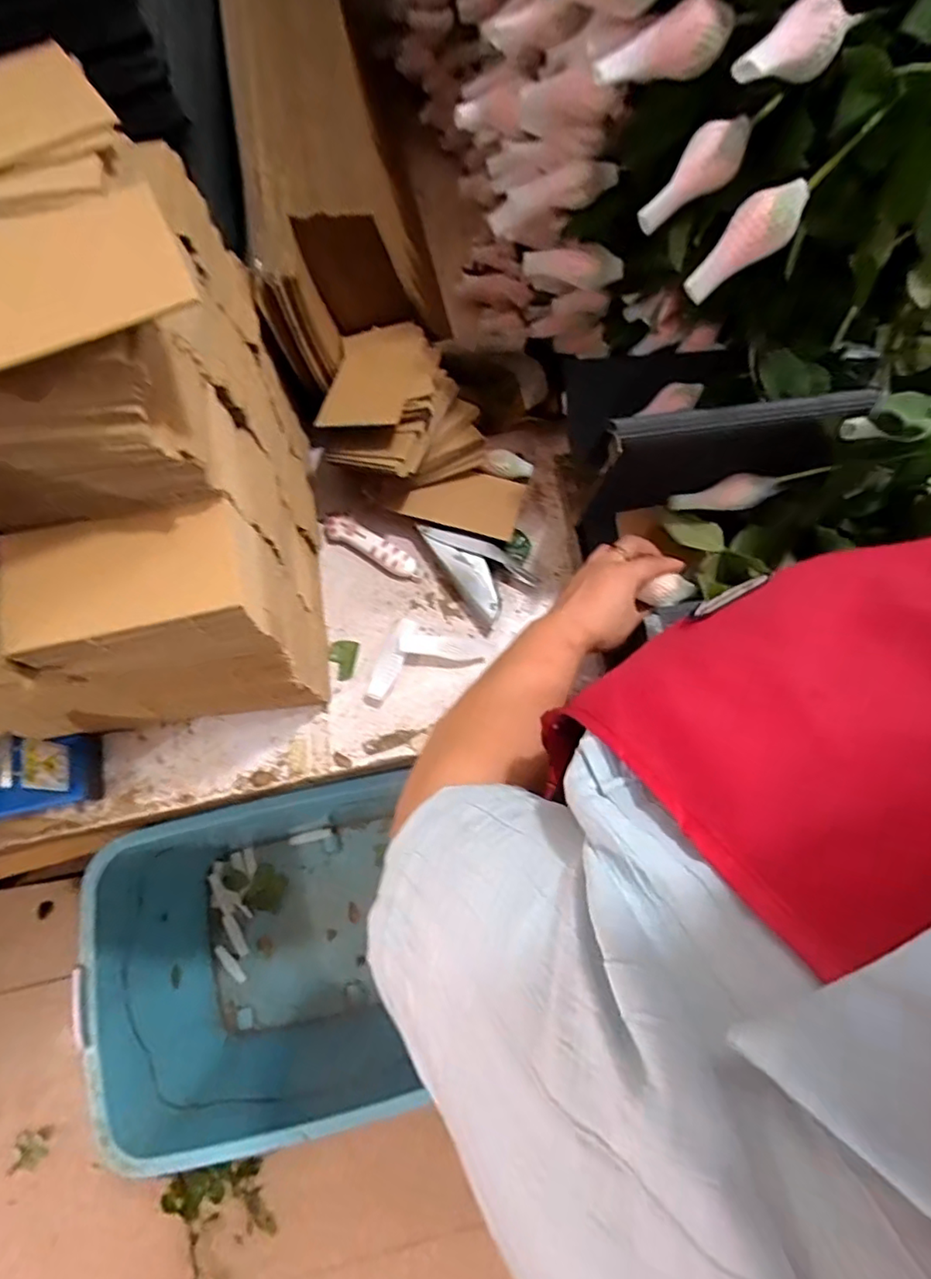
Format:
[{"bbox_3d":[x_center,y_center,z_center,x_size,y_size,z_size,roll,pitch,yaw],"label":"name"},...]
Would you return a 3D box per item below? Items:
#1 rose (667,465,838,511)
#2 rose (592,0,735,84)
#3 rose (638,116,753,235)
[{"bbox_3d":[0.261,-0.138,0.559,0.135,0.024,0.023,-9,73,21],"label":"rose"},{"bbox_3d":[0.127,-0.383,0.390,0.086,0.035,0.030,-12,74,10],"label":"rose"},{"bbox_3d":[0.157,-0.324,0.417,0.084,0.034,0.044,-35,74,30],"label":"rose"}]

